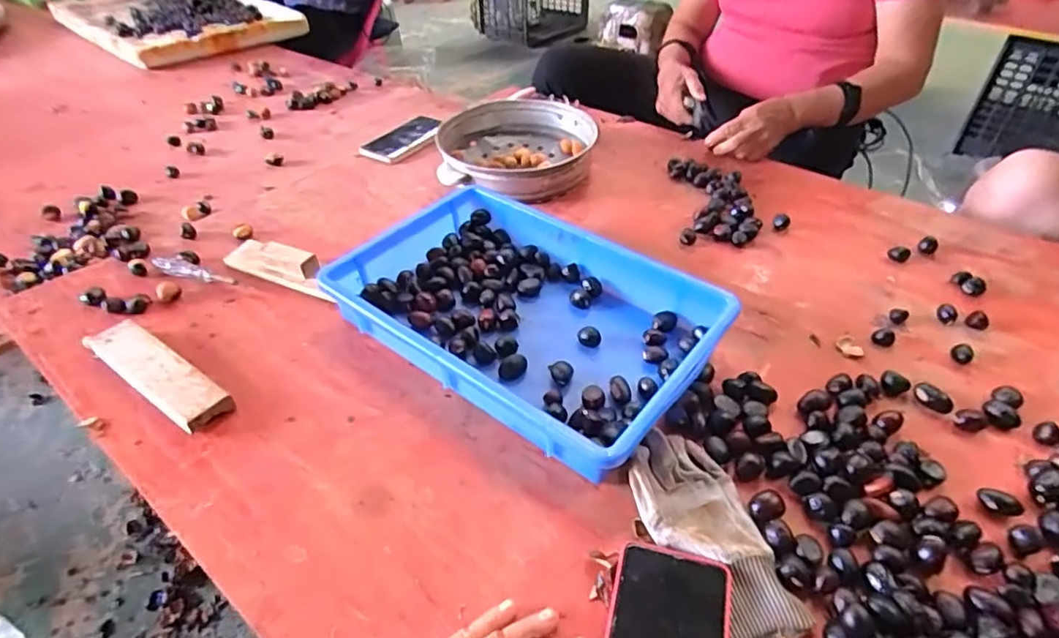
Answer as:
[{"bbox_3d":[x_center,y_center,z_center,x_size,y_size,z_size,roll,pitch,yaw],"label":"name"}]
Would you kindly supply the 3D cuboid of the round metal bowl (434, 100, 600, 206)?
[{"bbox_3d":[-0.020,-0.272,0.914,0.238,0.060,0.243,0,41,0],"label":"round metal bowl"}]

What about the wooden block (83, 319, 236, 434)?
[{"bbox_3d":[-0.370,0.052,0.566,0.200,0.023,0.046,24,46,25],"label":"wooden block"}]

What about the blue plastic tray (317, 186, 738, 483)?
[{"bbox_3d":[-0.008,-0.009,0.604,0.374,0.063,0.248,27,48,28],"label":"blue plastic tray"}]

